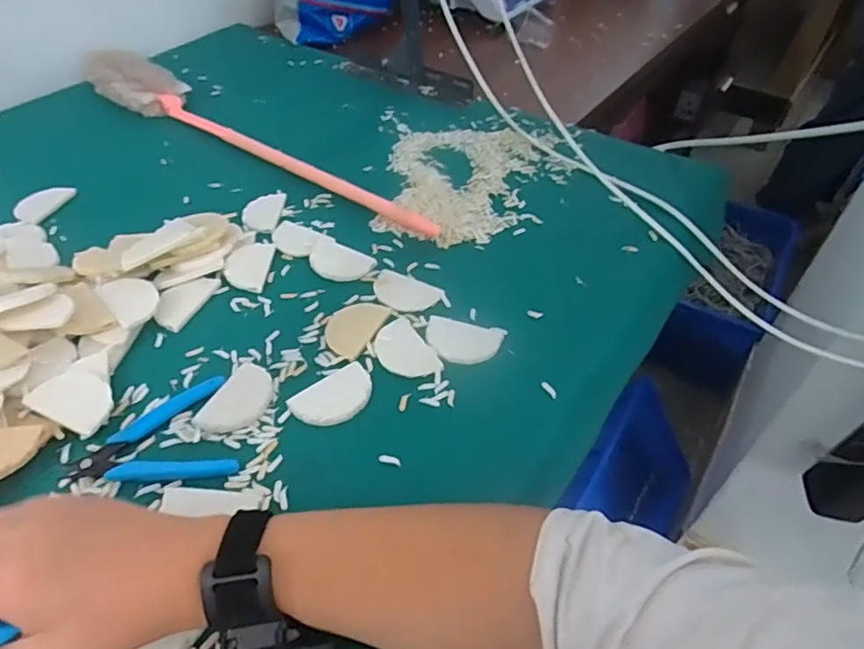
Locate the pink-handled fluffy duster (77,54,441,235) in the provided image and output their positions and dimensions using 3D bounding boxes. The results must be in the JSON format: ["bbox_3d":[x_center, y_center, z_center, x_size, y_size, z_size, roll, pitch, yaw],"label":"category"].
[{"bbox_3d":[-0.247,-0.263,0.726,0.646,0.046,0.080,26,51,22],"label":"pink-handled fluffy duster"}]

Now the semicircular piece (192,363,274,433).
[{"bbox_3d":[-0.155,0.061,0.447,0.046,0.006,0.067,18,49,16],"label":"semicircular piece"}]

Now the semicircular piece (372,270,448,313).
[{"bbox_3d":[-0.028,-0.031,0.536,0.070,0.004,0.043,27,51,23],"label":"semicircular piece"}]

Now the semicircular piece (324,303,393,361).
[{"bbox_3d":[-0.073,0.001,0.504,0.048,0.004,0.067,20,49,17],"label":"semicircular piece"}]

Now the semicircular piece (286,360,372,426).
[{"bbox_3d":[-0.078,0.059,0.451,0.068,0.005,0.047,-32,54,-28],"label":"semicircular piece"}]

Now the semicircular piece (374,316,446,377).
[{"bbox_3d":[-0.025,0.021,0.484,0.043,0.004,0.071,-24,51,-22],"label":"semicircular piece"}]

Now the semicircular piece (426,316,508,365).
[{"bbox_3d":[0.027,0.015,0.490,0.068,0.005,0.044,11,47,9],"label":"semicircular piece"}]

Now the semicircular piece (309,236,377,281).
[{"bbox_3d":[-0.098,-0.067,0.569,0.073,0.007,0.044,21,49,18],"label":"semicircular piece"}]

